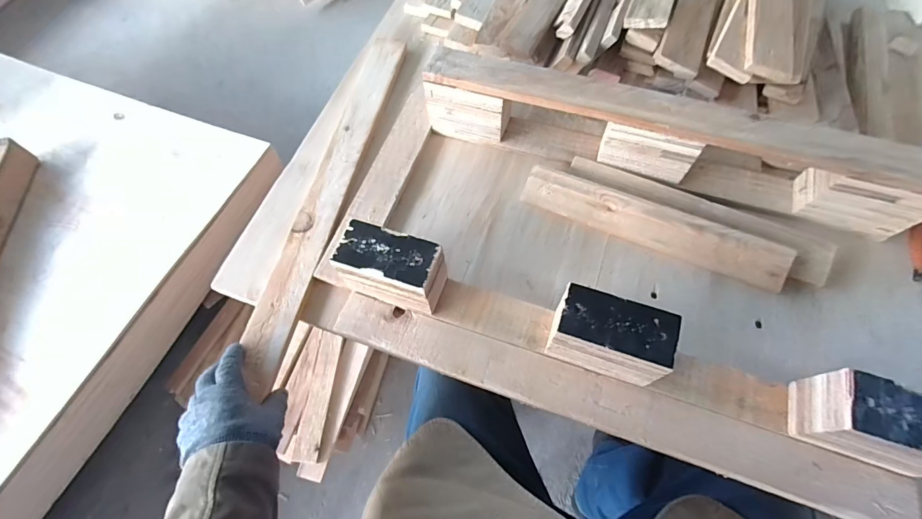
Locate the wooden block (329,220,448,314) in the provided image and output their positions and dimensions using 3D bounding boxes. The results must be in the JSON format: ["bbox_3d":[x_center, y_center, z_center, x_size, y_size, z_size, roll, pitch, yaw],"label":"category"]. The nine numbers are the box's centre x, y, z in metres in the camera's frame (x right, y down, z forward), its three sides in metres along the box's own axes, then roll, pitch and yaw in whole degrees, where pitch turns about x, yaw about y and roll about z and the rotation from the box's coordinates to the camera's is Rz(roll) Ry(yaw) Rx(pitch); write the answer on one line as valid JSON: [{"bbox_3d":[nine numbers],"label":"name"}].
[{"bbox_3d":[-0.083,0.017,0.509,0.119,0.100,0.065,16,67,9],"label":"wooden block"}]

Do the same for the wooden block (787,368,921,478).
[{"bbox_3d":[0.413,0.164,0.398,0.118,0.091,0.061,21,67,11],"label":"wooden block"}]

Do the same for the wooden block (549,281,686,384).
[{"bbox_3d":[0.160,0.086,0.456,0.118,0.090,0.065,17,67,9],"label":"wooden block"}]

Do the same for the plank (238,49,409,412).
[{"bbox_3d":[-0.195,-0.117,0.619,0.063,0.015,0.597,10,66,7],"label":"plank"}]

